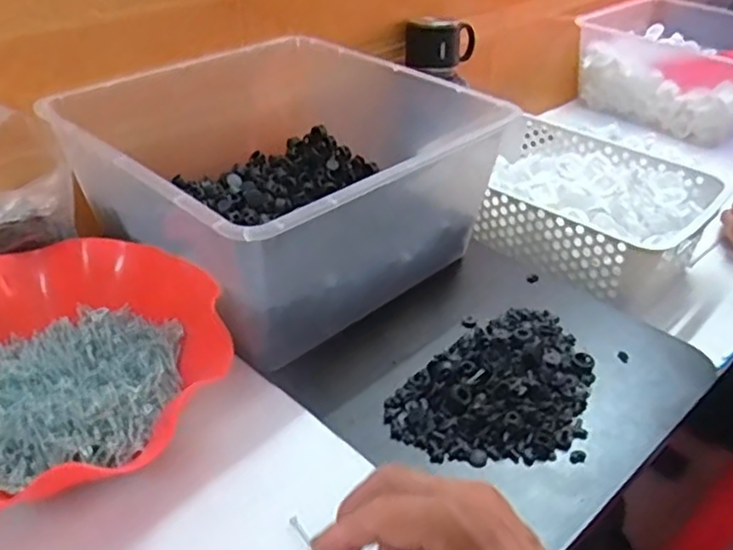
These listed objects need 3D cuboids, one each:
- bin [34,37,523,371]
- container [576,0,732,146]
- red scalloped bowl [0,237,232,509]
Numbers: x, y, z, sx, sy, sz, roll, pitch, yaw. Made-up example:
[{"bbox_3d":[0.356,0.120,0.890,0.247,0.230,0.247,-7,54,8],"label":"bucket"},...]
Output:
[{"bbox_3d":[-0.075,-0.086,0.595,0.295,0.134,0.287,29,44,33],"label":"bin"},{"bbox_3d":[0.554,-0.361,1.174,0.353,0.141,0.286,-25,44,-33],"label":"container"},{"bbox_3d":[-0.200,0.062,0.443,0.216,0.060,0.204,1,35,-1],"label":"red scalloped bowl"}]

